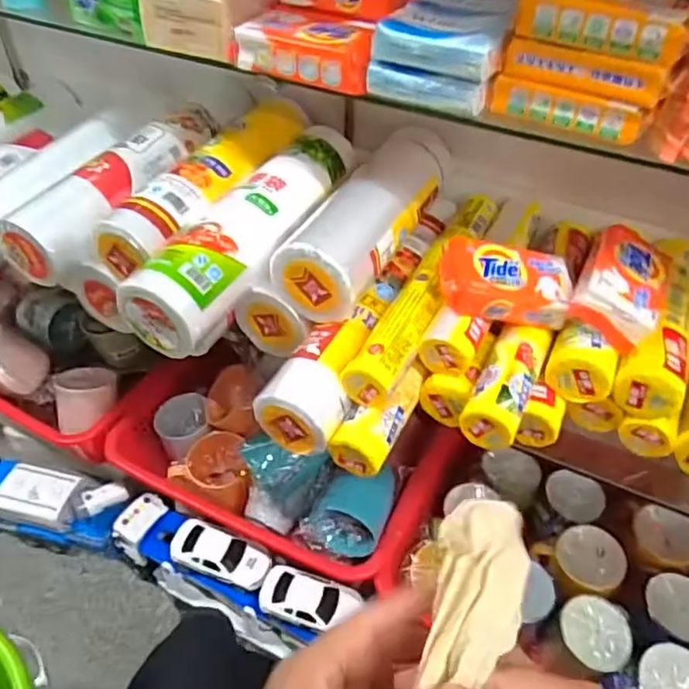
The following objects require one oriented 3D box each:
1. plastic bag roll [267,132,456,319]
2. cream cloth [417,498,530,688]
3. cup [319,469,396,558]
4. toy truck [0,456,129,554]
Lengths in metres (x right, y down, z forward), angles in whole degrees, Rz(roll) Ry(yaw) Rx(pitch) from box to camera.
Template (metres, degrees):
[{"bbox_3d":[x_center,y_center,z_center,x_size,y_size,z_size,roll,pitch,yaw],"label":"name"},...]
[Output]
[{"bbox_3d":[0.026,-0.130,0.632,0.096,0.083,0.249,17,46,16],"label":"plastic bag roll"},{"bbox_3d":[0.046,0.159,0.270,0.045,0.021,0.184,13,67,12],"label":"cream cloth"},{"bbox_3d":[0.018,0.211,0.800,0.080,0.066,0.097,11,45,10],"label":"cup"},{"bbox_3d":[-0.495,0.264,1.008,0.287,0.116,0.091,12,45,11],"label":"toy truck"}]

